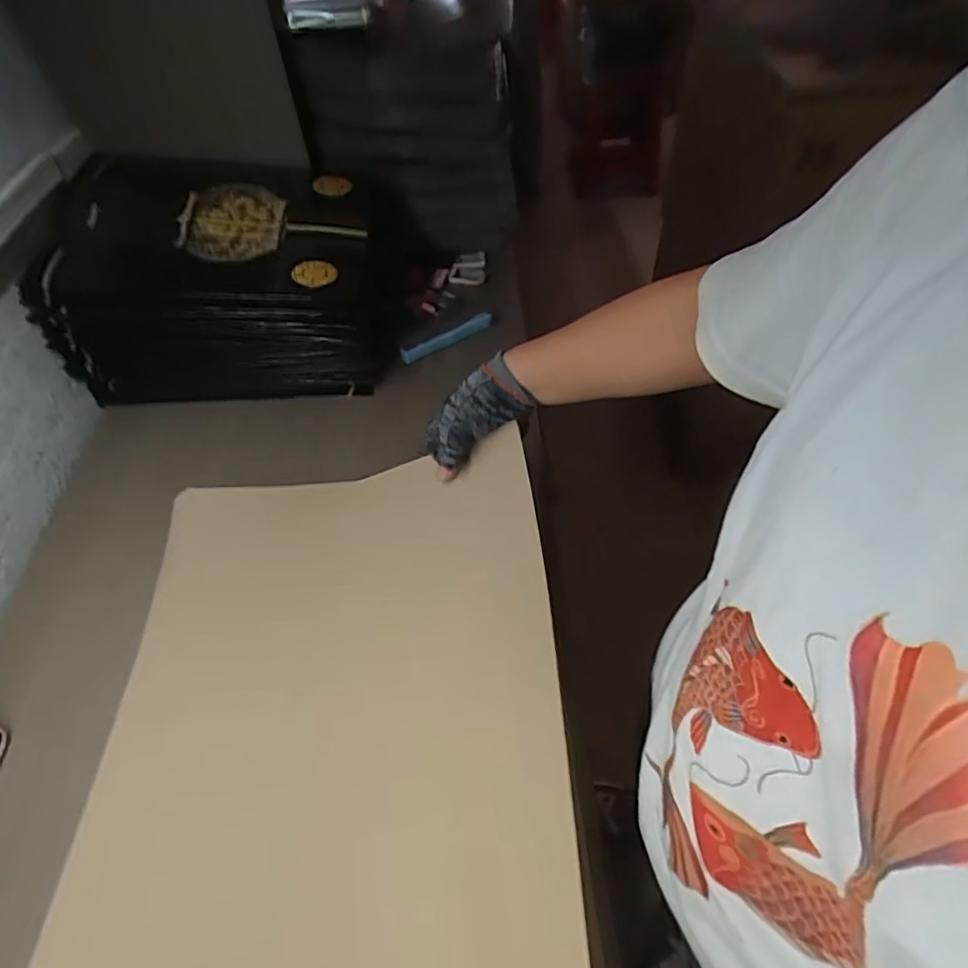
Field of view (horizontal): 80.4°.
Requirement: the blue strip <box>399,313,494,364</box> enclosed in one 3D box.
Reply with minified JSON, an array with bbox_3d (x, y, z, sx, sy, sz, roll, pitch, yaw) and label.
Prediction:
[{"bbox_3d":[-0.052,-0.213,0.825,0.147,0.021,0.010,-29,55,-17],"label":"blue strip"}]

